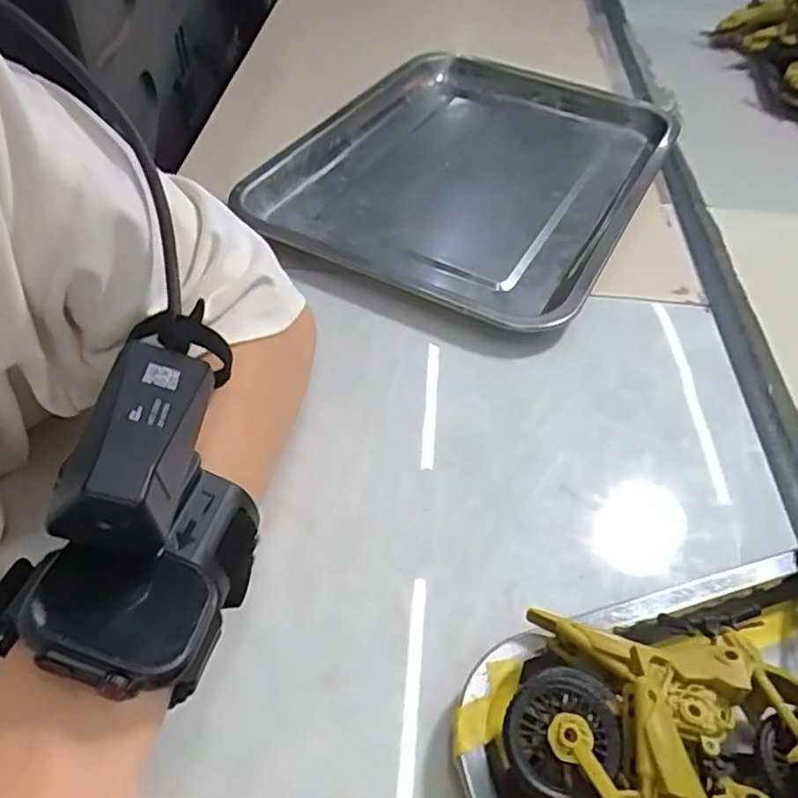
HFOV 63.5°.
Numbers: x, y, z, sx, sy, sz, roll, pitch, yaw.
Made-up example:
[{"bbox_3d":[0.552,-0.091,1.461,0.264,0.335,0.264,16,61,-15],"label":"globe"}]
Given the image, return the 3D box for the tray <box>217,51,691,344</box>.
[{"bbox_3d":[0.058,-0.192,0.529,0.266,0.038,0.350,24,52,16],"label":"tray"}]

